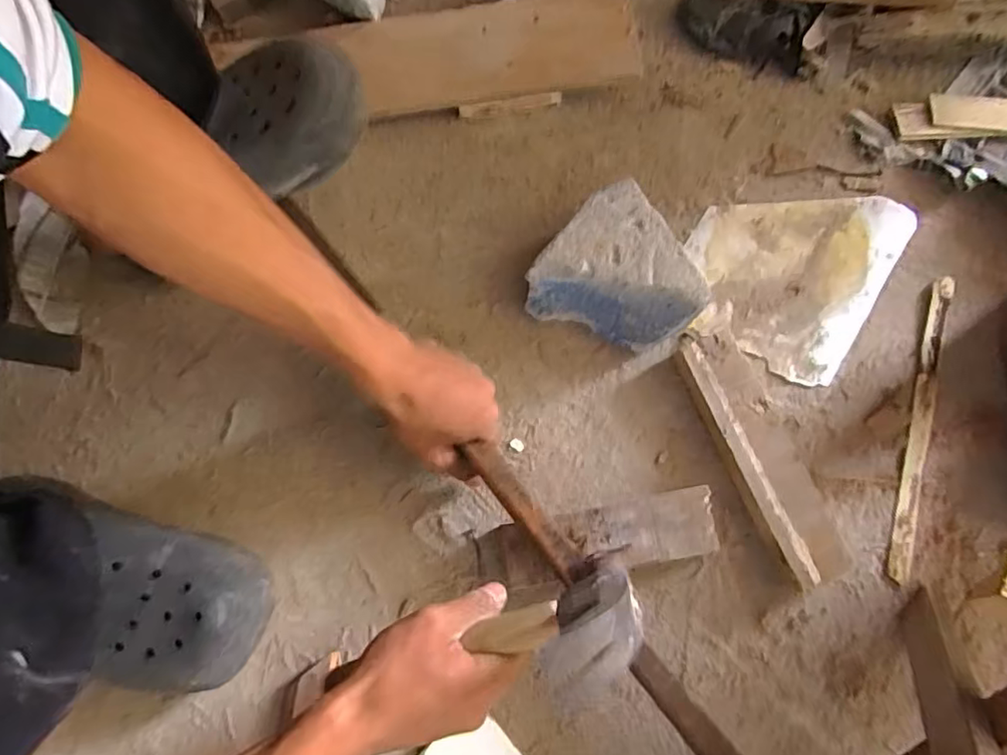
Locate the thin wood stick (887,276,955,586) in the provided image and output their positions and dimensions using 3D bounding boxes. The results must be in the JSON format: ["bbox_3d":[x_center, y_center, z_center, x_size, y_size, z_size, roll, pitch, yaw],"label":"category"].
[{"bbox_3d":[0.366,0.037,0.508,0.020,0.005,0.278,18,76,6],"label":"thin wood stick"}]

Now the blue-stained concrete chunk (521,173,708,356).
[{"bbox_3d":[0.103,-0.080,0.509,0.128,0.077,0.125,42,80,11],"label":"blue-stained concrete chunk"}]

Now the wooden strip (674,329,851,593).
[{"bbox_3d":[0.216,0.064,0.491,0.054,0.029,0.213,-23,76,-4],"label":"wooden strip"}]

